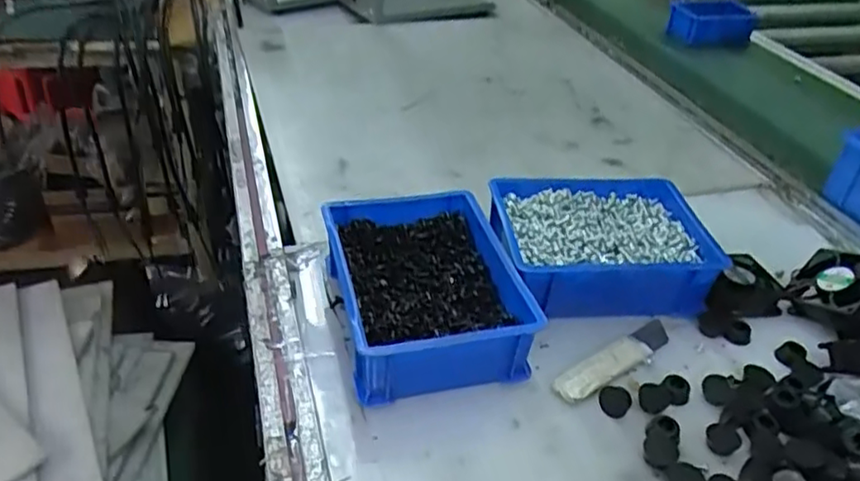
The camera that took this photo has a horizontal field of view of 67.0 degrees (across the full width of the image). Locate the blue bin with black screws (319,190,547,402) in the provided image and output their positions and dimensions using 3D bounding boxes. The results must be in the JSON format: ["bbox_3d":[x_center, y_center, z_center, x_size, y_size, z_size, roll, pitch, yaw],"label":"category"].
[{"bbox_3d":[-0.007,0.042,0.570,0.144,0.070,0.193,-7,38,-14],"label":"blue bin with black screws"}]

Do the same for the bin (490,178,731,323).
[{"bbox_3d":[0.164,0.004,0.632,0.198,0.063,0.158,0,37,-4],"label":"bin"}]

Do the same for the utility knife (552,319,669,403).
[{"bbox_3d":[0.162,0.100,0.556,0.143,0.007,0.028,-23,44,-31],"label":"utility knife"}]

